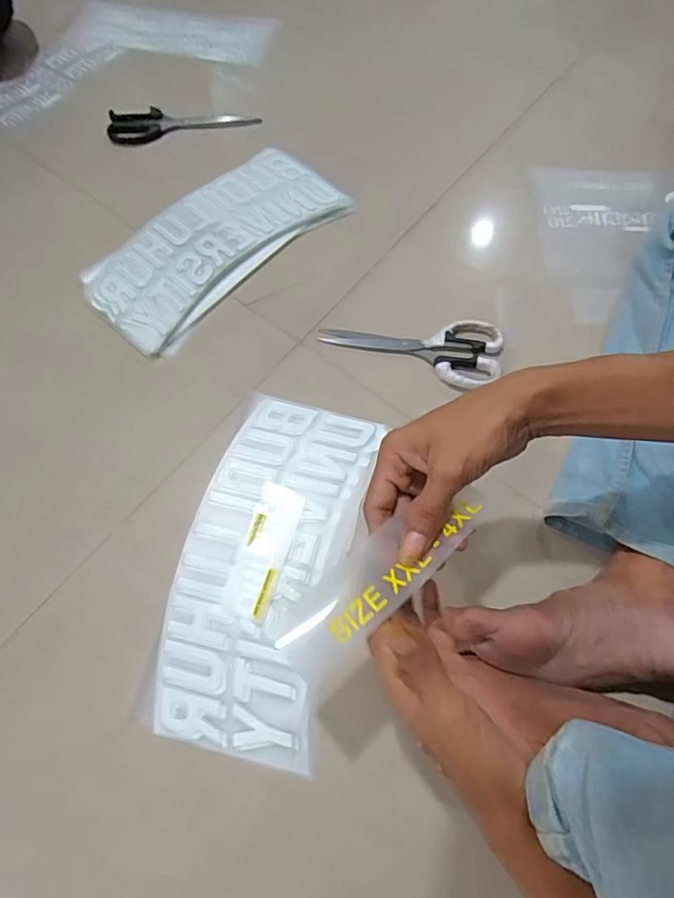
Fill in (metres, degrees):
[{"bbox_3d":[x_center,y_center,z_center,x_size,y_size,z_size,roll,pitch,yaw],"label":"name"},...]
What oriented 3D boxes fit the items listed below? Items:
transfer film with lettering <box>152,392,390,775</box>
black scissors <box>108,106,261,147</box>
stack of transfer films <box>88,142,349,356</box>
[{"bbox_3d":[-0.063,0.098,0.473,0.145,0.007,0.309,13,67,5],"label":"transfer film with lettering"},{"bbox_3d":[-0.206,-0.432,0.688,0.195,0.020,0.046,0,67,-1],"label":"black scissors"},{"bbox_3d":[-0.142,-0.246,0.610,0.144,0.022,0.307,42,72,15],"label":"stack of transfer films"}]

